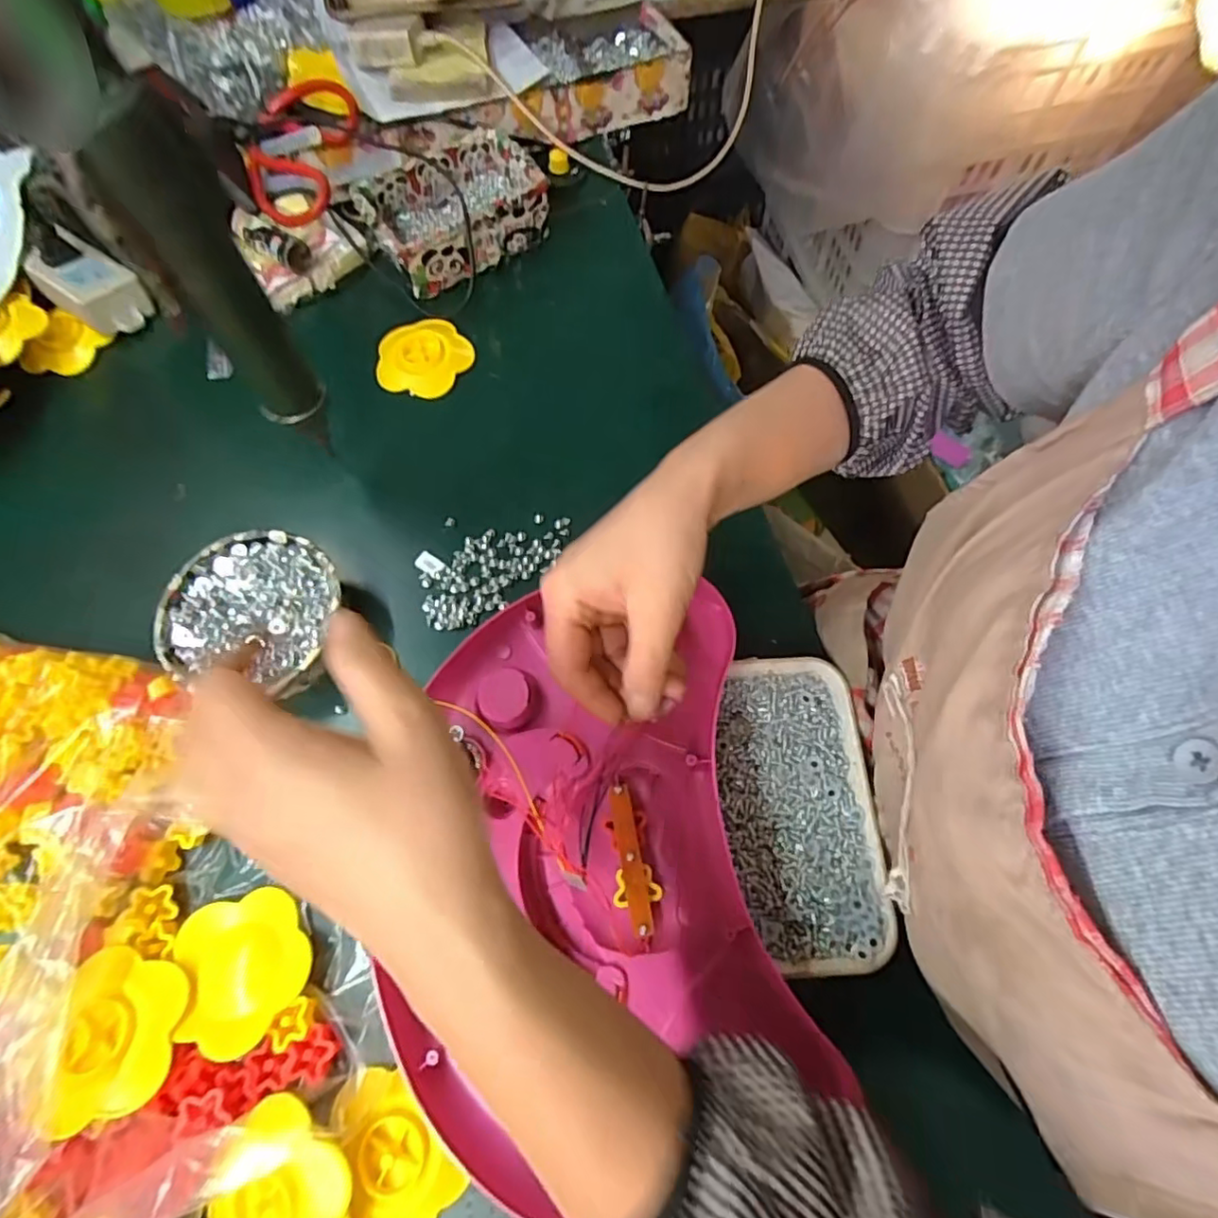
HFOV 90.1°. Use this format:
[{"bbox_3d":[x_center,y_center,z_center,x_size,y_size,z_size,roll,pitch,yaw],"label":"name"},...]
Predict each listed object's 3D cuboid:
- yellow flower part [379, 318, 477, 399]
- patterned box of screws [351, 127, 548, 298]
[{"bbox_3d":[-0.158,-0.213,0.512,0.072,0.008,0.077,-1,69,2],"label":"yellow flower part"},{"bbox_3d":[-0.135,-0.350,0.536,0.147,0.056,0.098,-34,70,-8],"label":"patterned box of screws"}]

